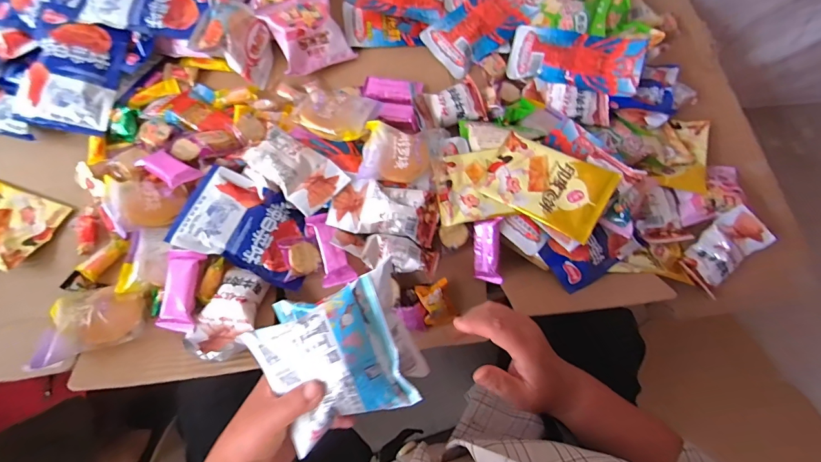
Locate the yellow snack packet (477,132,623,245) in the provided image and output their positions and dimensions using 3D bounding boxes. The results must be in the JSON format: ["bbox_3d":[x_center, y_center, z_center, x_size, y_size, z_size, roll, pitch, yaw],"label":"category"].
[{"bbox_3d":[0.178,-0.061,0.511,0.153,0.013,0.098,29,80,20],"label":"yellow snack packet"}]

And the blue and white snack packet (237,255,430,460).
[{"bbox_3d":[-0.064,0.109,0.354,0.138,0.062,0.125,-21,71,-9],"label":"blue and white snack packet"}]

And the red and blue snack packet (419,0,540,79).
[{"bbox_3d":[0.123,-0.349,0.665,0.205,0.035,0.104,-38,77,-15],"label":"red and blue snack packet"}]

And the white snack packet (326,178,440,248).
[{"bbox_3d":[-0.033,-0.030,0.507,0.139,0.021,0.067,16,71,2],"label":"white snack packet"}]

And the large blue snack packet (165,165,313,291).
[{"bbox_3d":[-0.207,-0.007,0.508,0.162,0.041,0.114,20,71,3],"label":"large blue snack packet"}]

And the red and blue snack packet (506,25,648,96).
[{"bbox_3d":[0.264,-0.279,0.632,0.201,0.016,0.095,16,83,15],"label":"red and blue snack packet"}]

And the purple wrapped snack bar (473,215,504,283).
[{"bbox_3d":[0.103,0.026,0.523,0.032,0.025,0.085,-1,94,-2],"label":"purple wrapped snack bar"}]

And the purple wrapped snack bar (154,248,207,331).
[{"bbox_3d":[-0.274,0.070,0.467,0.040,0.014,0.095,1,71,-3],"label":"purple wrapped snack bar"}]

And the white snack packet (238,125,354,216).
[{"bbox_3d":[-0.151,-0.082,0.513,0.126,0.038,0.078,40,73,10],"label":"white snack packet"}]

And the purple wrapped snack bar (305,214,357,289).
[{"bbox_3d":[-0.110,0.025,0.520,0.041,0.012,0.098,-24,85,-10],"label":"purple wrapped snack bar"}]

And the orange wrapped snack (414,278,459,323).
[{"bbox_3d":[0.038,0.099,0.533,0.046,0.019,0.060,-18,93,-21],"label":"orange wrapped snack"}]

